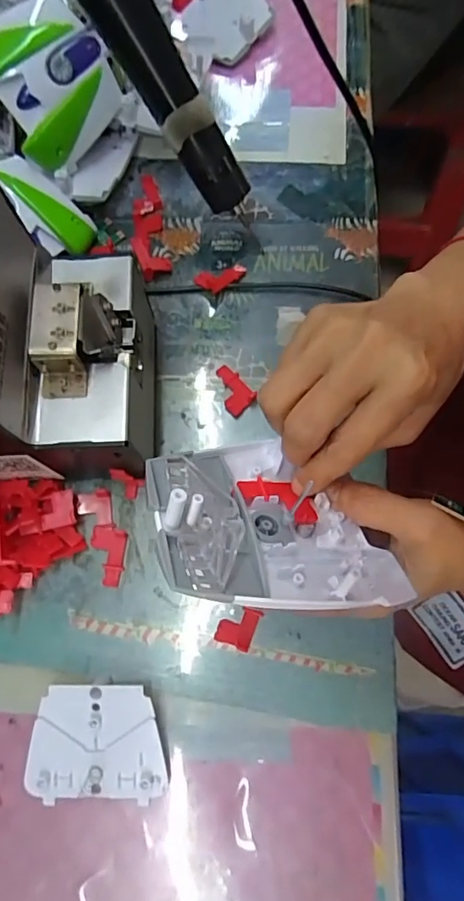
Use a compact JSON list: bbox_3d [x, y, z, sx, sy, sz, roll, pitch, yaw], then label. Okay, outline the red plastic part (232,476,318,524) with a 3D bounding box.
[{"bbox_3d":[0.021,0.022,0.240,0.041,0.009,0.017,21,75,-5],"label":"red plastic part"}]

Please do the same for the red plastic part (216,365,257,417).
[{"bbox_3d":[-0.001,-0.045,0.362,0.022,0.008,0.038,-36,76,-9],"label":"red plastic part"}]

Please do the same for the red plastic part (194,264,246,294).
[{"bbox_3d":[-0.007,-0.137,0.392,0.042,0.010,0.020,-26,75,-6],"label":"red plastic part"}]

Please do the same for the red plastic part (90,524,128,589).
[{"bbox_3d":[-0.084,0.071,0.333,0.023,0.004,0.039,3,74,2],"label":"red plastic part"}]

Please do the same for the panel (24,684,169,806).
[{"bbox_3d":[-0.080,0.172,0.294,0.079,0.018,0.063,-1,74,1],"label":"panel"}]

